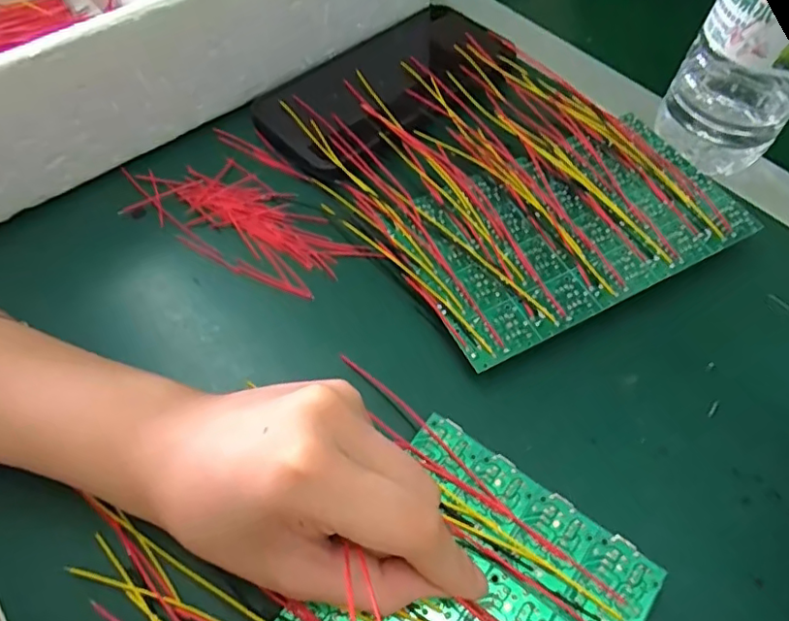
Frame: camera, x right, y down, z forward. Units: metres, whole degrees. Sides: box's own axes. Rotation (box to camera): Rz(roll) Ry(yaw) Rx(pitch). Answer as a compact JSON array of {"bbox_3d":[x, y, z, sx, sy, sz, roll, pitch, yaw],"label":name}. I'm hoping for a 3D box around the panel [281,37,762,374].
[{"bbox_3d":[0.060,-0.078,0.316,0.181,0.016,0.198,-23,61,-16],"label":"panel"}]

